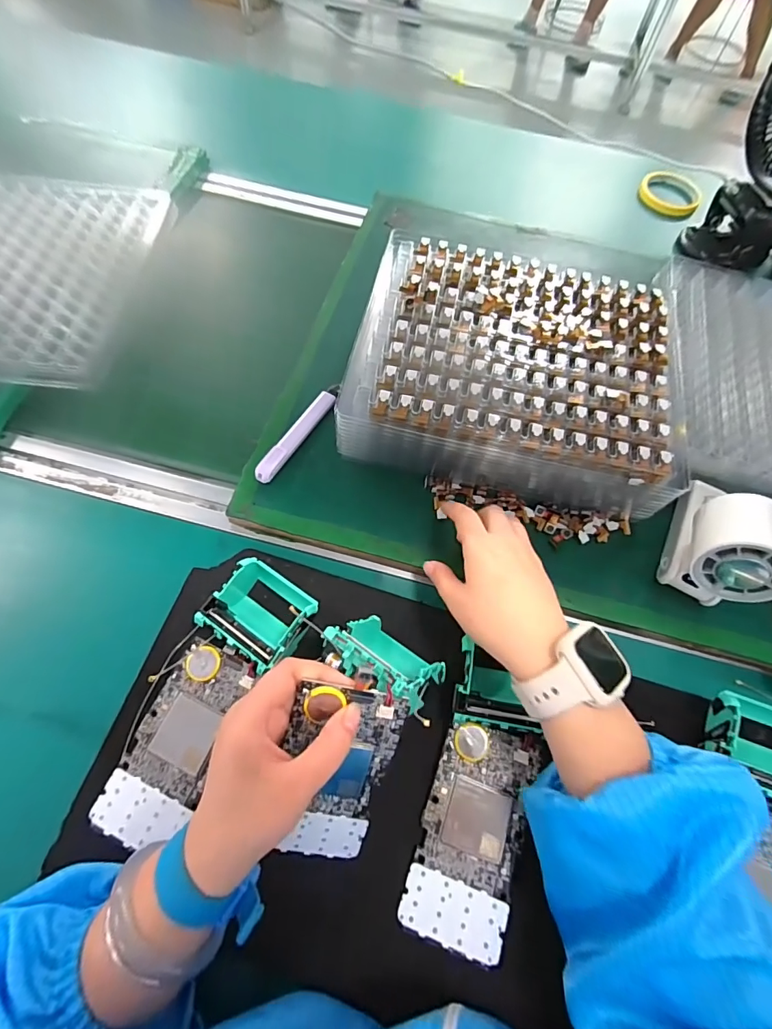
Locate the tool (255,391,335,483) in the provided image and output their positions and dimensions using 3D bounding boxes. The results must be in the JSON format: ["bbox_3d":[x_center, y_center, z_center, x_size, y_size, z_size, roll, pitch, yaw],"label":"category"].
[{"bbox_3d":[-0.082,-0.072,0.409,0.016,0.014,0.108,30,70,10],"label":"tool"}]

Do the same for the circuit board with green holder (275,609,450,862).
[{"bbox_3d":[-0.017,0.143,0.284,0.079,0.082,0.149,17,68,5],"label":"circuit board with green holder"}]

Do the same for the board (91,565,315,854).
[{"bbox_3d":[-0.132,0.128,0.321,0.078,0.045,0.192,30,70,10],"label":"board"}]

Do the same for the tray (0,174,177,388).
[{"bbox_3d":[-0.392,-0.265,0.470,0.238,0.013,0.297,6,68,0],"label":"tray"}]

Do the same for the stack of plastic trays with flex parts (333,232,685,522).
[{"bbox_3d":[0.121,-0.134,0.413,0.274,0.061,0.213,12,68,3],"label":"stack of plastic trays with flex parts"}]

